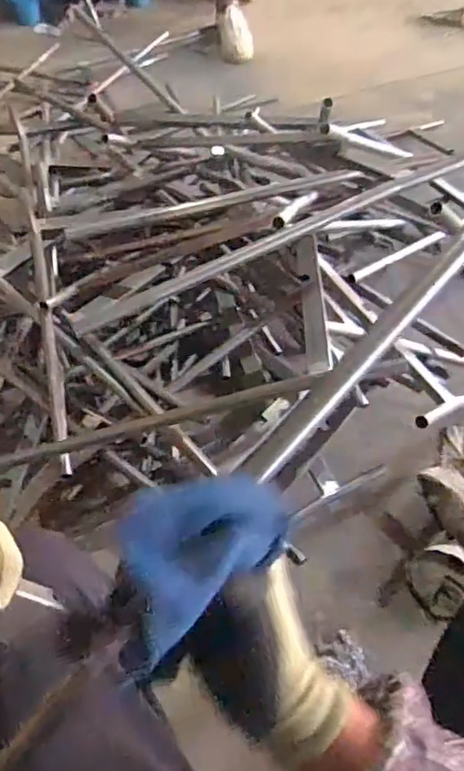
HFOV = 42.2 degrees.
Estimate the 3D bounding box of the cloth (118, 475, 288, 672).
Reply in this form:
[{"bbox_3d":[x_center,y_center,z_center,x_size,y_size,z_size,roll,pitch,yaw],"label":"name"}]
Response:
[{"bbox_3d":[-0.010,0.092,0.336,0.093,0.025,0.088,-16,55,-10],"label":"cloth"}]

